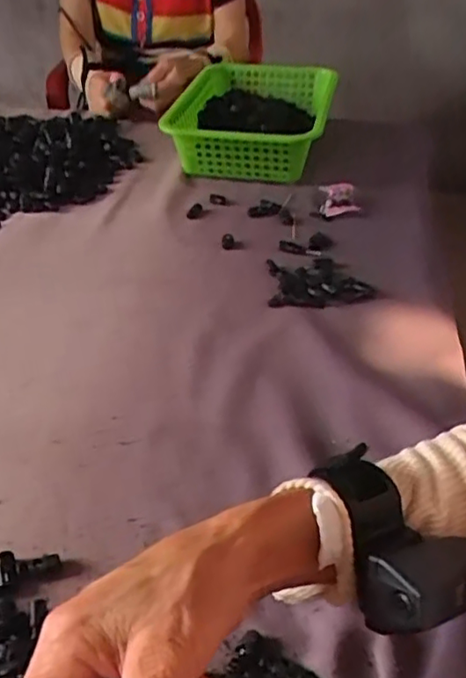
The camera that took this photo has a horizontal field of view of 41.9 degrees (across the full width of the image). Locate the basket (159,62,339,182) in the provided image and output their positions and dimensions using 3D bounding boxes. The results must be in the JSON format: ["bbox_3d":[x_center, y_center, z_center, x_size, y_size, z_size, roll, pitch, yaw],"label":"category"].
[{"bbox_3d":[0.036,-0.337,0.930,0.215,0.077,0.346,8,41,10],"label":"basket"}]

